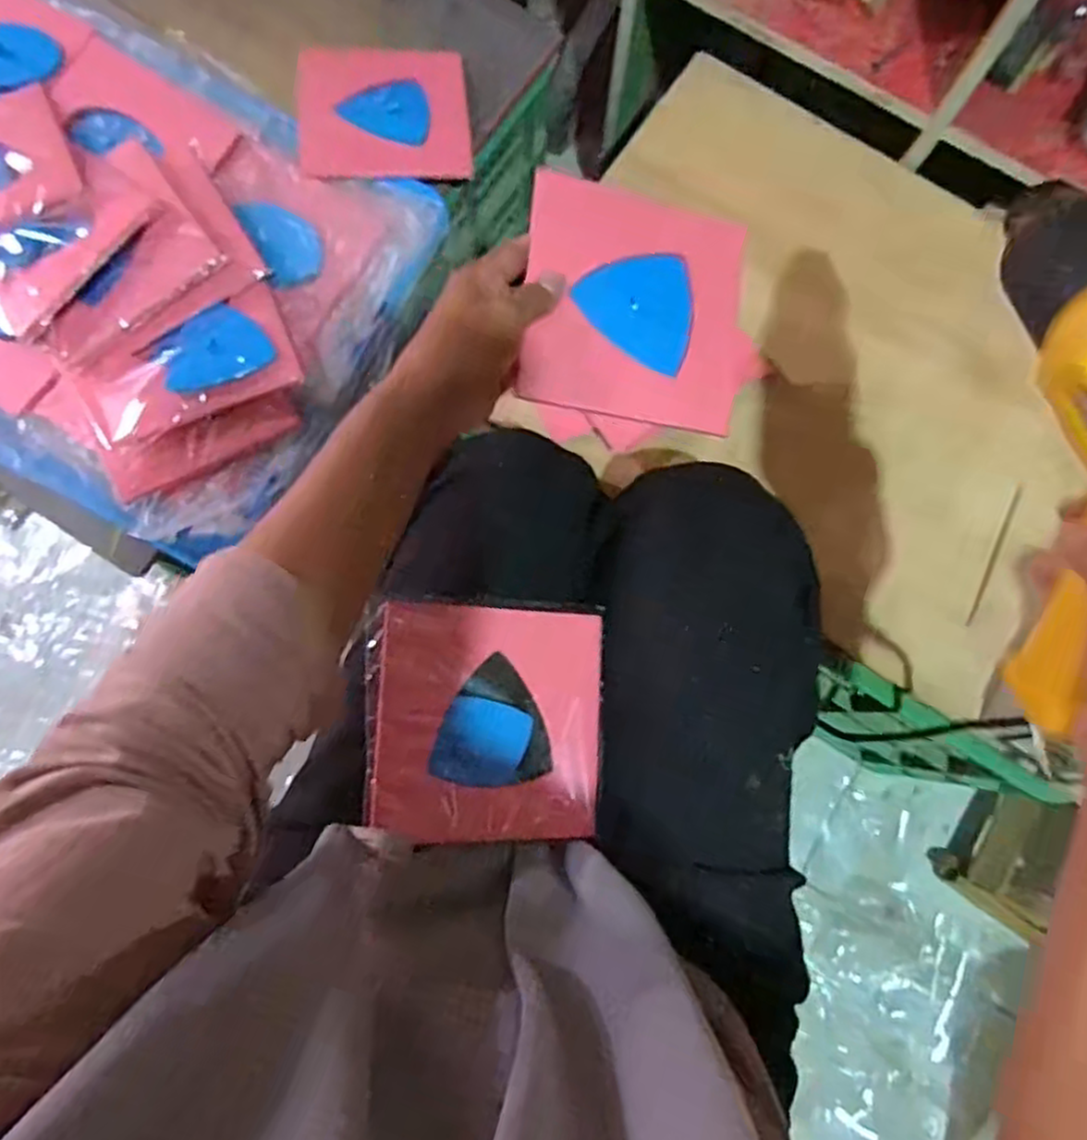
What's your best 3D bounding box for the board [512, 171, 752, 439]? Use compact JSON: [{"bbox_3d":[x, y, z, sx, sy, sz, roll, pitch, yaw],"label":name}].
[{"bbox_3d":[0.058,-0.163,0.454,0.137,0.010,0.142,7,82,-17],"label":"board"}]

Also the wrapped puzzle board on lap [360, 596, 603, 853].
[{"bbox_3d":[-0.031,0.092,0.451,0.148,0.008,0.143,3,82,-20],"label":"wrapped puzzle board on lap"}]

